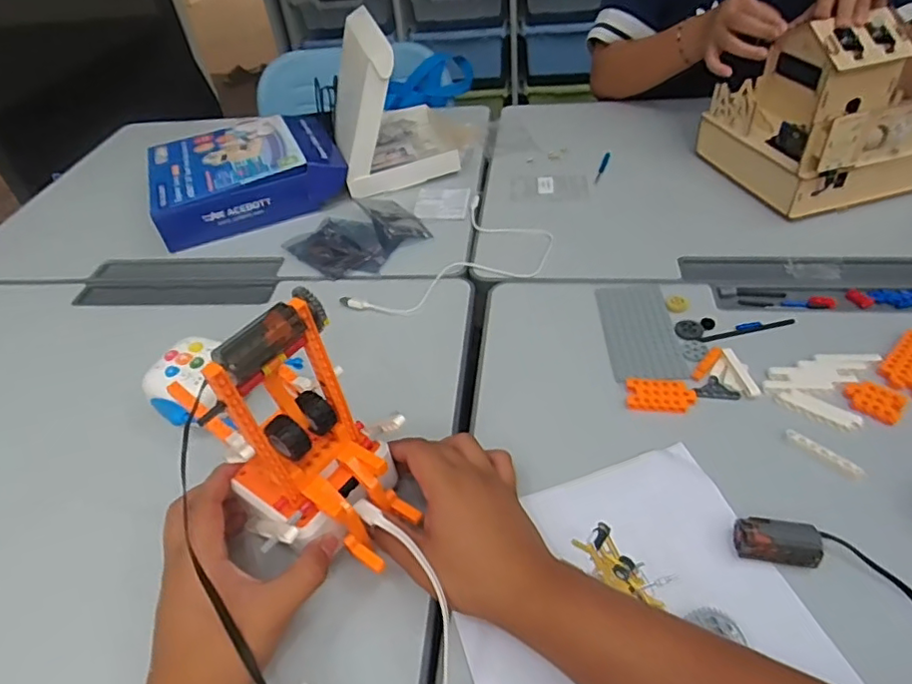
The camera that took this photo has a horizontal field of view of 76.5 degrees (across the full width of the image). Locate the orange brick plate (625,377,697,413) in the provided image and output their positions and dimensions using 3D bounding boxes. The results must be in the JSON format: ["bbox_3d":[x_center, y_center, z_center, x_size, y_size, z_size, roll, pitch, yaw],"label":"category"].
[{"bbox_3d":[0.173,0.044,0.489,0.055,0.008,0.033,5,45,12],"label":"orange brick plate"}]

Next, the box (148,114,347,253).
[{"bbox_3d":[-0.288,-0.240,0.805,0.252,0.058,0.227,-19,45,-13],"label":"box"}]

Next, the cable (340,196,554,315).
[{"bbox_3d":[0.011,-0.086,0.649,0.151,0.009,0.249,24,52,28],"label":"cable"}]

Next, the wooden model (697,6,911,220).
[{"bbox_3d":[0.431,-0.276,0.690,0.181,0.152,0.193,-16,45,-9],"label":"wooden model"}]

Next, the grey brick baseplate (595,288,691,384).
[{"bbox_3d":[0.175,-0.011,0.551,0.065,0.007,0.123,-6,48,7],"label":"grey brick baseplate"}]

